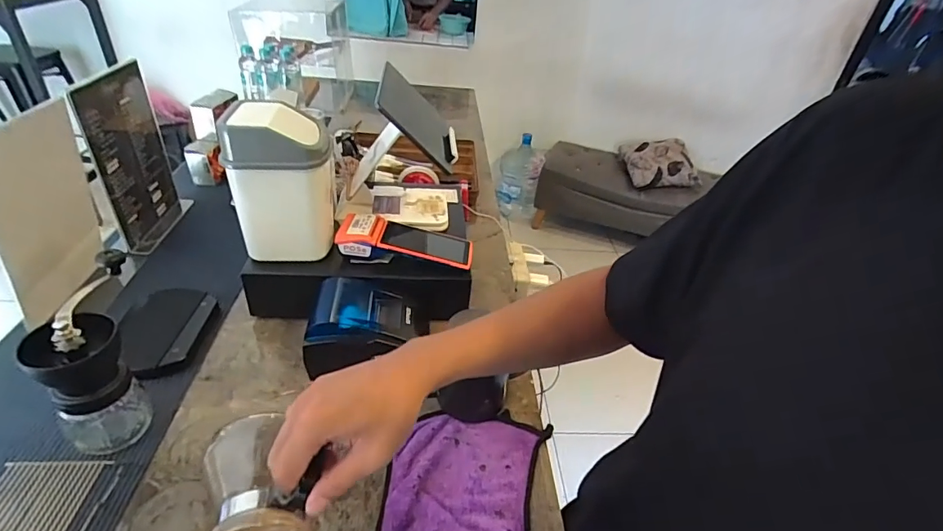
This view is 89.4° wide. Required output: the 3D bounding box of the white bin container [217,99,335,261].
[{"bbox_3d":[-0.289,-0.127,0.735,0.141,0.205,0.125,-6,37,-18],"label":"white bin container"}]

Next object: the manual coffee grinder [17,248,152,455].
[{"bbox_3d":[-0.458,0.111,0.586,0.072,0.190,0.156,-6,37,-18],"label":"manual coffee grinder"}]

